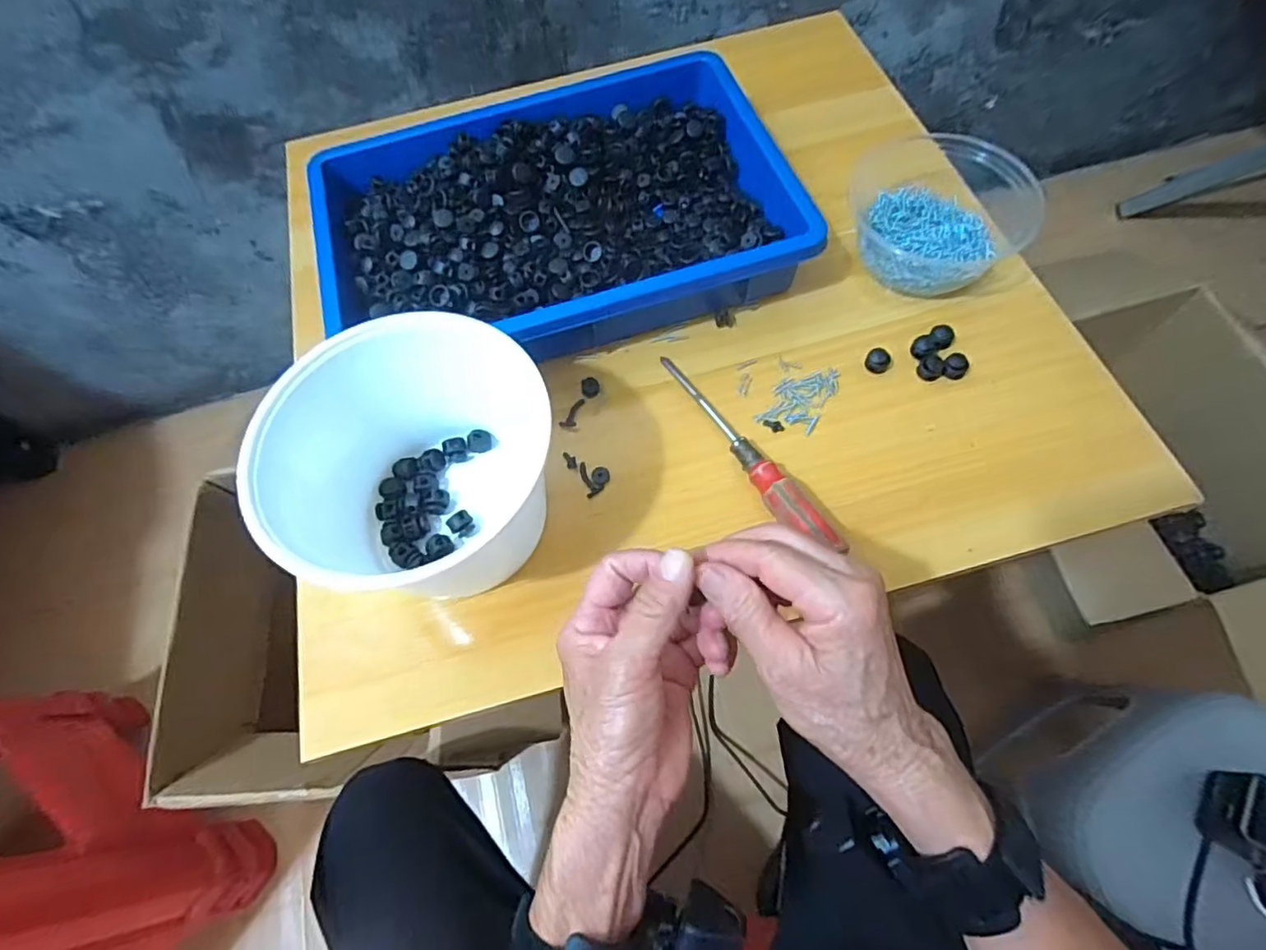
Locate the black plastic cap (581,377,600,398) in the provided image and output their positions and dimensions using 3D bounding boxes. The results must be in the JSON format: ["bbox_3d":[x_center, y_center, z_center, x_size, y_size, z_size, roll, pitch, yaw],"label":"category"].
[{"bbox_3d":[-0.033,-0.068,0.468,0.013,0.011,0.015,-12,65,-2],"label":"black plastic cap"}]

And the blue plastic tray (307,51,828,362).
[{"bbox_3d":[-0.066,-0.212,0.504,0.363,0.056,0.252,-16,65,-4],"label":"blue plastic tray"}]

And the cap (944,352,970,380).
[{"bbox_3d":[0.237,-0.079,0.454,0.017,0.015,0.017,-1,65,3],"label":"cap"}]

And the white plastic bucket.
[{"bbox_3d":[-0.135,-0.015,0.394,0.157,0.108,0.166,-1,65,3],"label":"white plastic bucket"}]

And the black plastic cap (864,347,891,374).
[{"bbox_3d":[0.183,-0.086,0.460,0.018,0.012,0.017,-1,65,3],"label":"black plastic cap"}]

